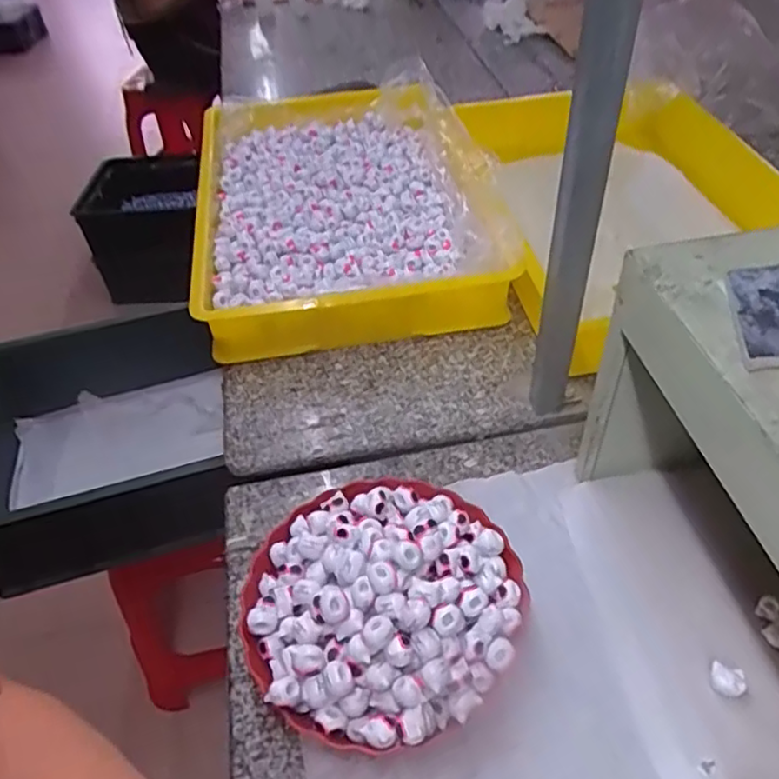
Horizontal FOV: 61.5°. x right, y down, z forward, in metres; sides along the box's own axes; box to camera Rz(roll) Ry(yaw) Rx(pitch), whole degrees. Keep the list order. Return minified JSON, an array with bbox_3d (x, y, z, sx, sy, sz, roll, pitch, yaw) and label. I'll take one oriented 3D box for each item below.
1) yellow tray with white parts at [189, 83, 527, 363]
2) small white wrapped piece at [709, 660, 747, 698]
[{"bbox_3d":[-0.082,-0.296,1.009,0.402,0.116,0.606,-9,46,-4],"label":"yellow tray with white parts"},{"bbox_3d":[0.271,0.233,0.524,0.025,0.011,0.023,6,47,11],"label":"small white wrapped piece"}]

